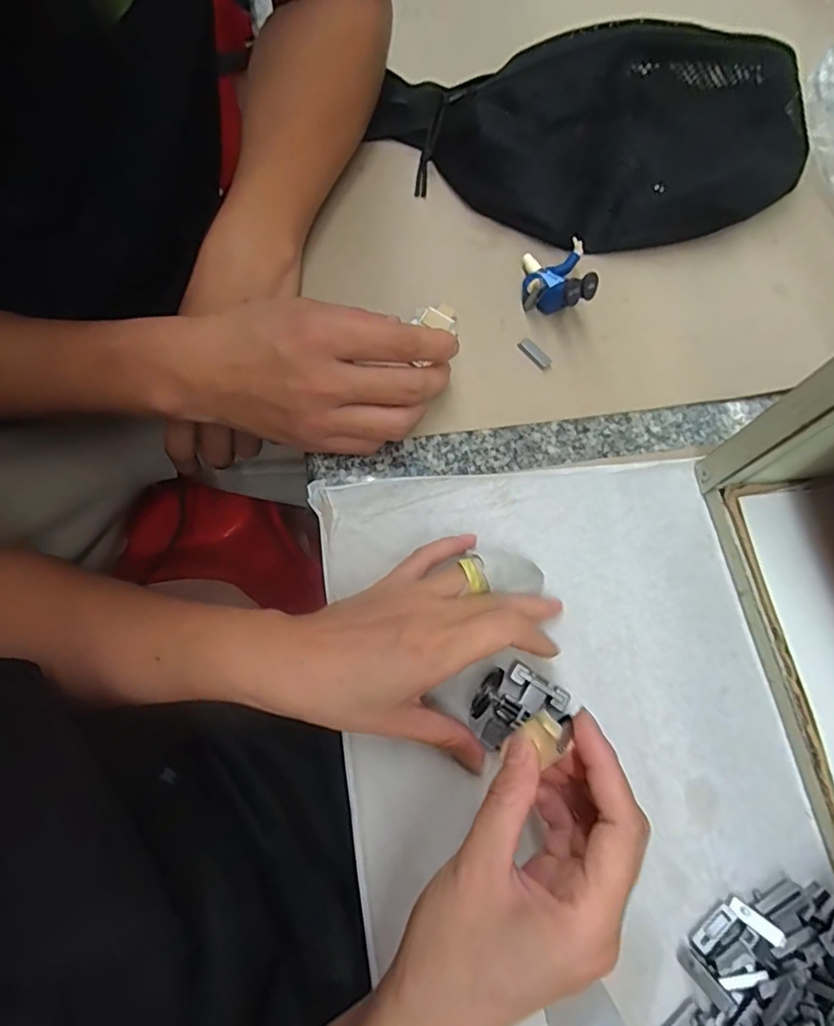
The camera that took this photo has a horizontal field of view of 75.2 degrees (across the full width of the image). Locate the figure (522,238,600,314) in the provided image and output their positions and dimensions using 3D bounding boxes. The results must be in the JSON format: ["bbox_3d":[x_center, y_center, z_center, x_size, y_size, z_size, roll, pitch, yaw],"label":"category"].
[{"bbox_3d":[0.092,-0.155,0.356,0.040,0.033,0.051,-1,71,-3],"label":"figure"}]

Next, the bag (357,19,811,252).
[{"bbox_3d":[0.131,-0.271,0.378,0.319,0.080,0.147,5,71,-1],"label":"bag"}]

